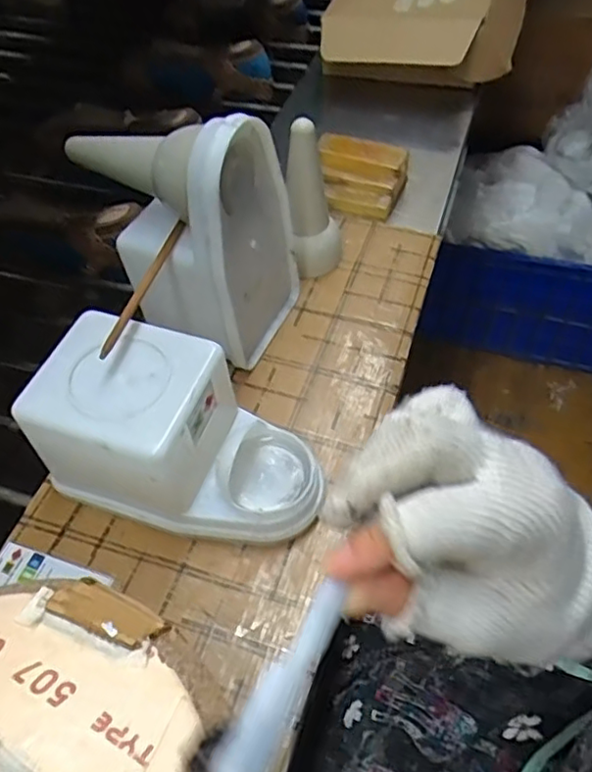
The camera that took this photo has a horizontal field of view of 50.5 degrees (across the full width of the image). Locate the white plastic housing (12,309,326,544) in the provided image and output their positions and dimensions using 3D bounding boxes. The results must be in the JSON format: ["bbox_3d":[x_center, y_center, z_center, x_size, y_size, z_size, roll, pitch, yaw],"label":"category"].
[{"bbox_3d":[-0.074,0.036,0.429,0.180,0.105,0.097,12,54,13],"label":"white plastic housing"}]

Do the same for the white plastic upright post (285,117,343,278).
[{"bbox_3d":[0.017,-0.159,0.551,0.045,0.143,0.049,1,52,4],"label":"white plastic upright post"}]

